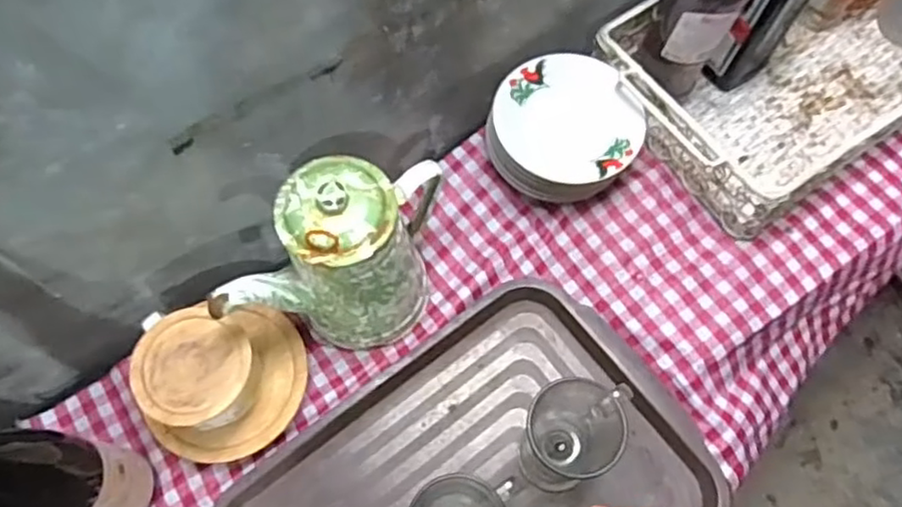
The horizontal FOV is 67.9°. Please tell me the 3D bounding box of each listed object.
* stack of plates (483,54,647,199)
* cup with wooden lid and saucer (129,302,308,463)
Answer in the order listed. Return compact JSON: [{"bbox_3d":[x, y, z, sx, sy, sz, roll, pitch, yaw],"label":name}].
[{"bbox_3d":[0.115,-0.121,0.683,0.145,0.066,0.142,25,69,11],"label":"stack of plates"},{"bbox_3d":[-0.202,0.109,0.596,0.123,0.090,0.129,-3,67,-1],"label":"cup with wooden lid and saucer"}]

